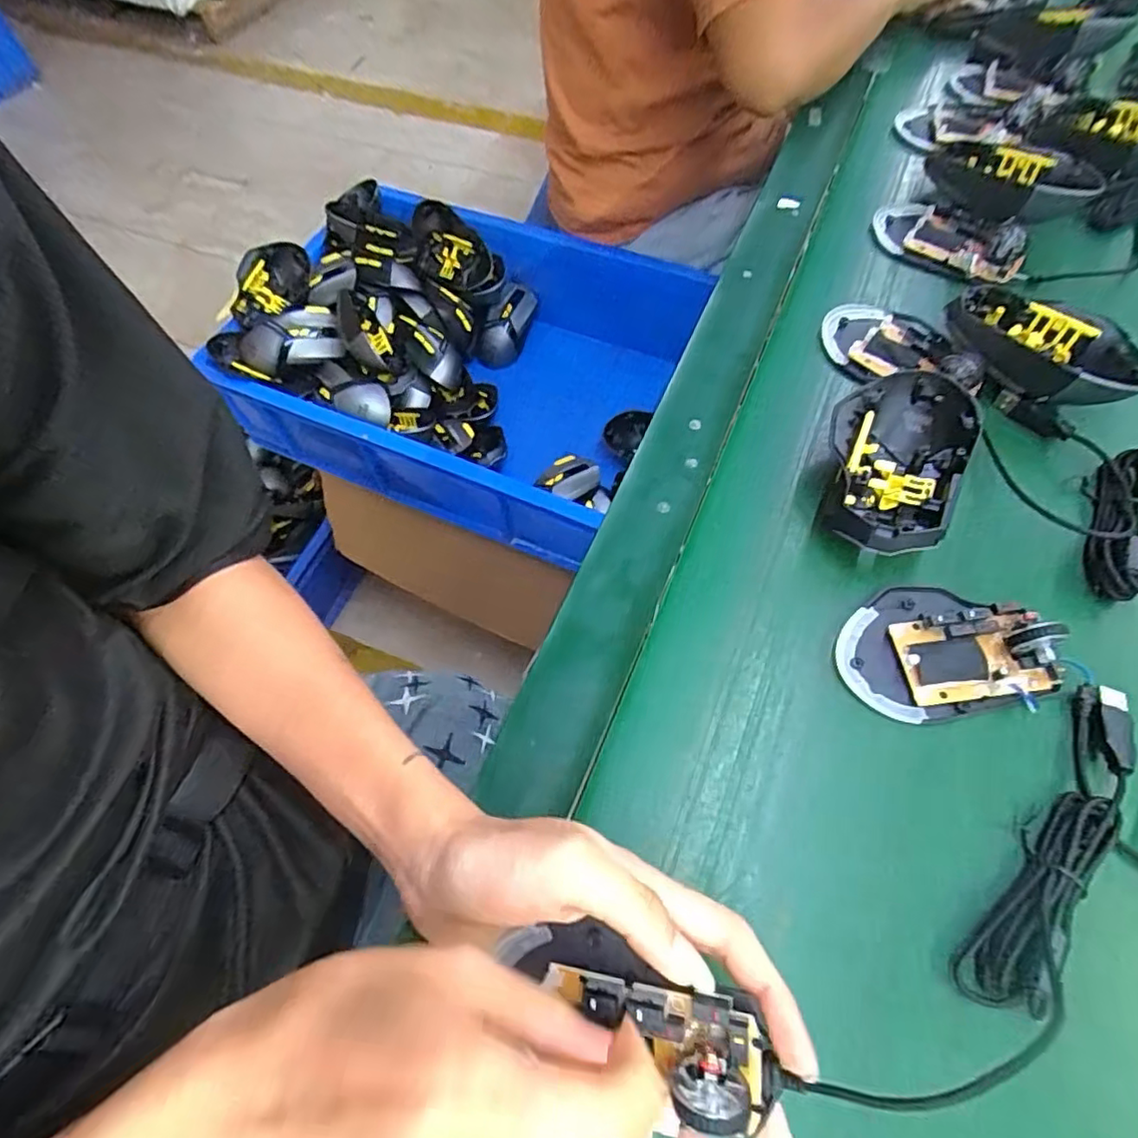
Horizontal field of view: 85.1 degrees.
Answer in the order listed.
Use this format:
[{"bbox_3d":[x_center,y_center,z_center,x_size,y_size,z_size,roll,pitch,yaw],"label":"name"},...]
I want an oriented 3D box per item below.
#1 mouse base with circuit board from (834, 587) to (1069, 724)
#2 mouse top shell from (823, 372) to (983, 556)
[{"bbox_3d":[0.194,0.038,0.319,0.101,0.027,0.070,-3,62,2],"label":"mouse base with circuit board"},{"bbox_3d":[0.188,-0.060,0.364,0.071,0.042,0.120,17,65,13],"label":"mouse top shell"}]

